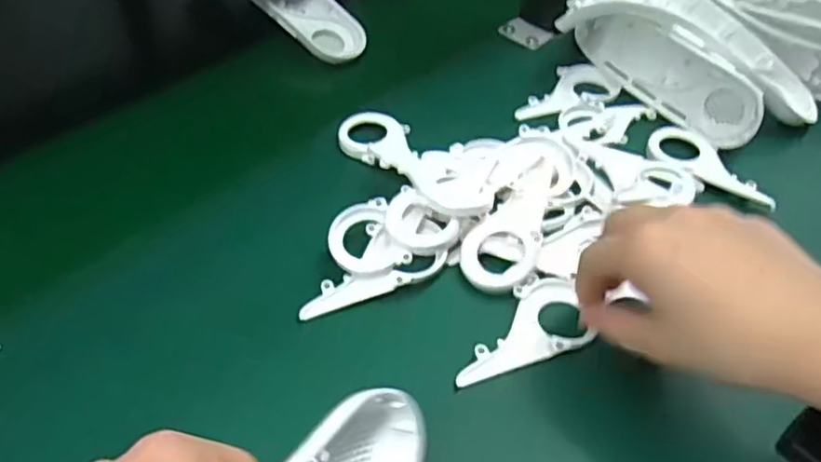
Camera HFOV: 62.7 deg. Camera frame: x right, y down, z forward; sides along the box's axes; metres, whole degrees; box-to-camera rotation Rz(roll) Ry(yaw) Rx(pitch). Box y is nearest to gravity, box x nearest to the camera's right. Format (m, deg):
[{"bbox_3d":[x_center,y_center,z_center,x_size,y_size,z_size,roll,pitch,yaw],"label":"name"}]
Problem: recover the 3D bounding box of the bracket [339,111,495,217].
[{"bbox_3d":[0.001,-0.046,0.437,0.046,0.014,0.136,-25,41,-24],"label":"bracket"}]

